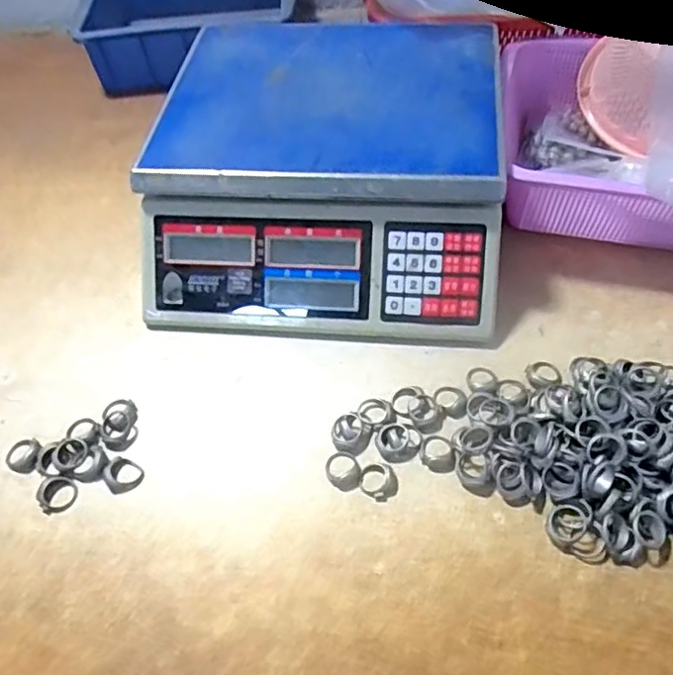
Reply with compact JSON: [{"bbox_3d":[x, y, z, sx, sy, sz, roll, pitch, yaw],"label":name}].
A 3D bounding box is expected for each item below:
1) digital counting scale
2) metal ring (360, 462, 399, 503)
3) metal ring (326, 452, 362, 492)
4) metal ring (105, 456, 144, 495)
[{"bbox_3d":[-0.005,-0.145,0.523,0.273,0.099,0.278,3,56,6],"label":"digital counting scale"},{"bbox_3d":[0.029,0.096,0.409,0.026,0.007,0.022,31,63,22],"label":"metal ring"},{"bbox_3d":[0.005,0.091,0.416,0.022,0.004,0.028,-18,57,-9],"label":"metal ring"},{"bbox_3d":[-0.148,0.093,0.425,0.025,0.008,0.025,-2,56,3],"label":"metal ring"}]

